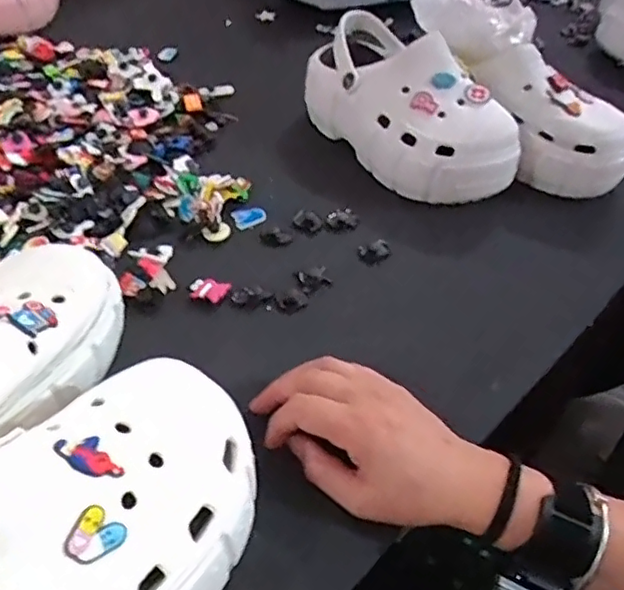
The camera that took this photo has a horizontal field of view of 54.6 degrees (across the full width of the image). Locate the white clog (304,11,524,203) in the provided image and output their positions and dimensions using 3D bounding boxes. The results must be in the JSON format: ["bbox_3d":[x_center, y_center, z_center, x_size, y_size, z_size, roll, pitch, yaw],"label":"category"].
[{"bbox_3d":[0.092,-0.186,0.595,0.095,0.100,0.233,-25,52,-24],"label":"white clog"}]

